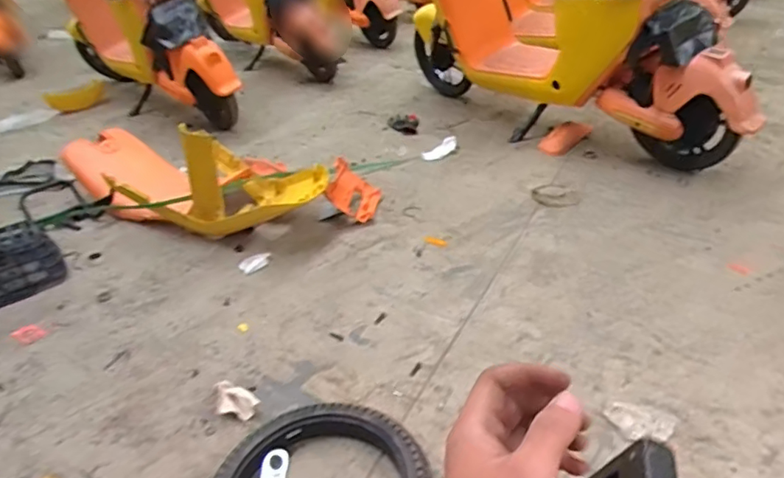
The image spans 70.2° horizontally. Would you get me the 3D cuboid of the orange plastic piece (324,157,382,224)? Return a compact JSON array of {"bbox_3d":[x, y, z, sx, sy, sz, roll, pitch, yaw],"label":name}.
[{"bbox_3d":[-0.124,-0.150,1.772,0.053,0.181,0.221,-33,27,29],"label":"orange plastic piece"}]

